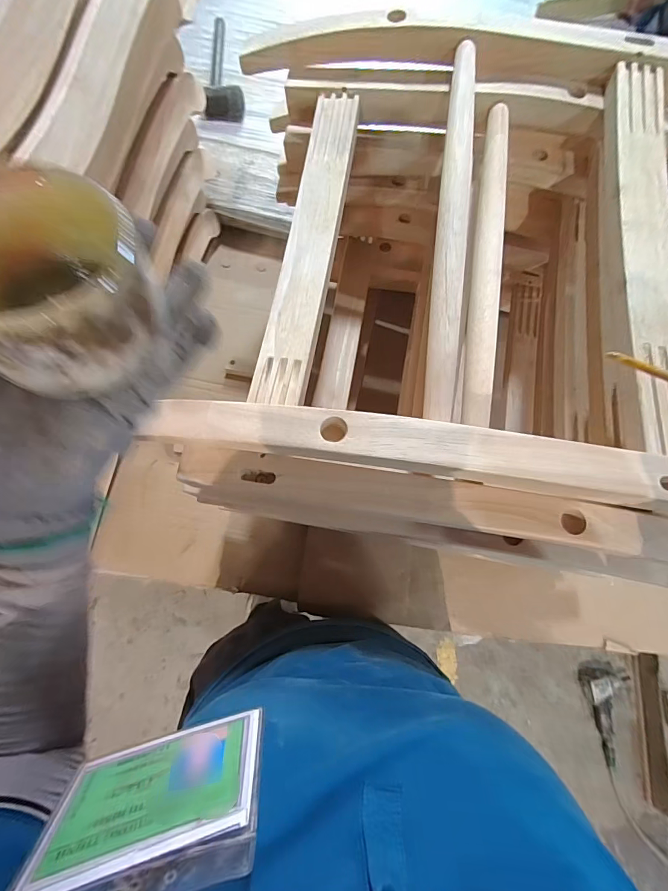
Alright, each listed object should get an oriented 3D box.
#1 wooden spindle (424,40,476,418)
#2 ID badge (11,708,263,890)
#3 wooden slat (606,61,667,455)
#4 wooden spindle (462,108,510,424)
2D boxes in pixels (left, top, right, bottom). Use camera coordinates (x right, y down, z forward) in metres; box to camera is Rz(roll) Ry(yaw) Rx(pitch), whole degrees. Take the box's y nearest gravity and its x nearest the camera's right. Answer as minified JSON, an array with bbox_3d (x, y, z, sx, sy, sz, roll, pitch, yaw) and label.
[{"bbox_3d":[0.099,-0.196,0.336,0.023,0.017,0.371,9,72,0],"label":"wooden spindle"},{"bbox_3d":[-0.081,0.161,0.182,0.095,0.080,0.004,-15,96,-6],"label":"ID badge"},{"bbox_3d":[0.262,-0.177,0.336,0.044,0.014,0.387,9,72,0],"label":"wooden slat"},{"bbox_3d":[0.137,-0.174,0.361,0.026,0.018,0.335,9,72,0],"label":"wooden spindle"}]

